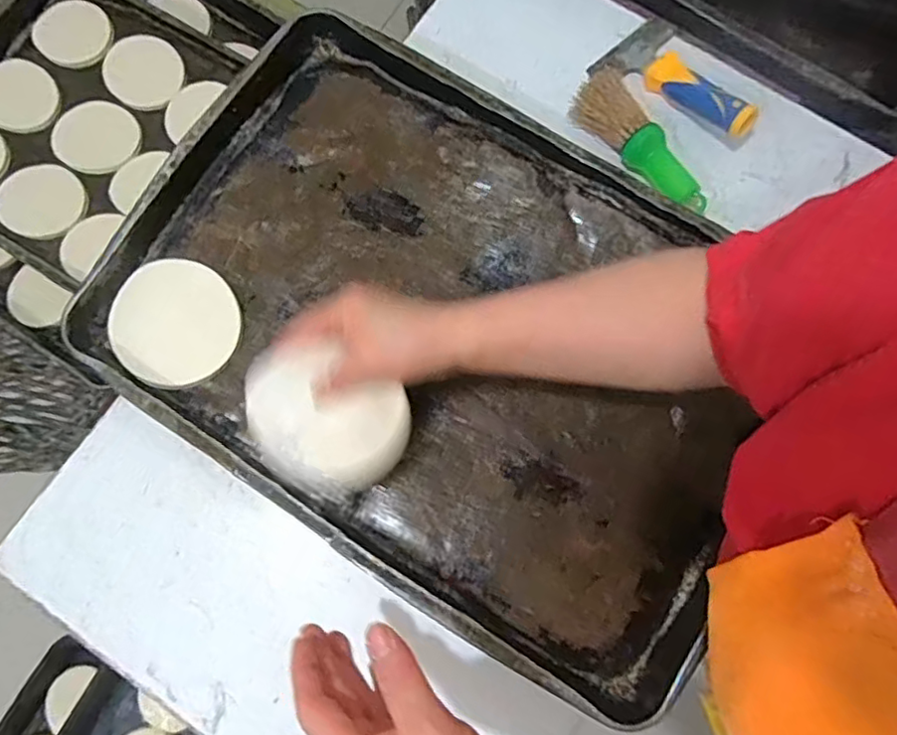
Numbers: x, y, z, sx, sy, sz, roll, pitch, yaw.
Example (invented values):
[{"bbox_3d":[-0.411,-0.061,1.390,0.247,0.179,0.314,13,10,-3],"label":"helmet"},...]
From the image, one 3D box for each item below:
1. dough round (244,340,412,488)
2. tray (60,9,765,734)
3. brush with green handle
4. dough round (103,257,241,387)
[{"bbox_3d":[-0.095,0.041,0.486,0.124,0.027,0.126,1,115,1],"label":"dough round"},{"bbox_3d":[0.002,-0.029,0.537,0.569,0.049,0.394,30,80,6],"label":"tray"},{"bbox_3d":[0.185,-0.211,0.574,0.047,0.035,0.156,-43,82,-8],"label":"brush with green handle"},{"bbox_3d":[-0.242,-0.040,0.544,0.109,0.010,0.108,0,79,0],"label":"dough round"}]

